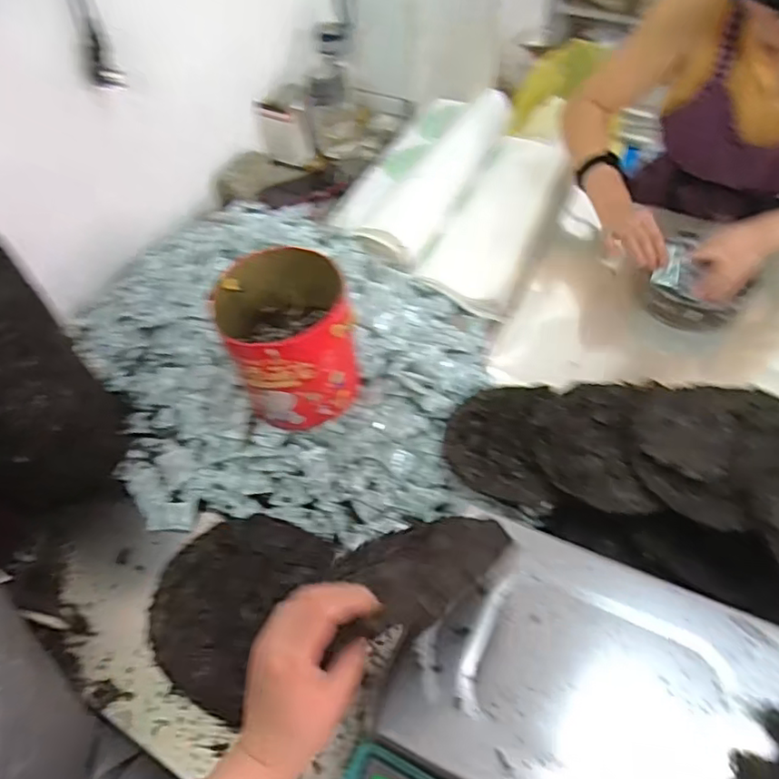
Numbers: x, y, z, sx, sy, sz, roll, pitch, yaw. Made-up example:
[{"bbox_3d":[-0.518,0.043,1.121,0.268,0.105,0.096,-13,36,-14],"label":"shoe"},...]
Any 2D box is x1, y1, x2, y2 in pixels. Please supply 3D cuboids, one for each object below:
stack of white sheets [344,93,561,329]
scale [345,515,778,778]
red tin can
[{"bbox_3d":[0.210,-0.326,1.118,0.177,0.063,0.457,20,56,19],"label":"stack of white sheets"},{"bbox_3d":[0.163,0.310,0.532,0.332,0.096,0.321,22,57,20],"label":"scale"},{"bbox_3d":[-0.125,-0.059,0.799,0.152,0.184,0.145,-2,52,3],"label":"red tin can"}]

